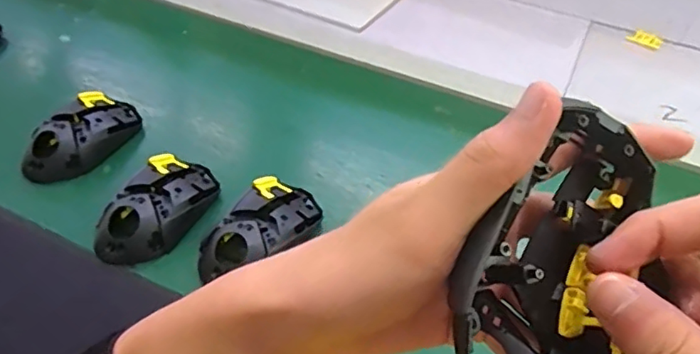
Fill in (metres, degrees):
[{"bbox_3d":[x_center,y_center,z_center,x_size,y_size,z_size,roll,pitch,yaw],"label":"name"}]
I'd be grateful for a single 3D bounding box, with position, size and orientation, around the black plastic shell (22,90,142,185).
[{"bbox_3d":[-0.254,-0.040,0.538,0.057,0.041,0.116,19,44,12],"label":"black plastic shell"}]

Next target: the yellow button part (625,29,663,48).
[{"bbox_3d":[0.402,-0.188,0.778,0.042,0.008,0.030,31,48,27],"label":"yellow button part"}]

